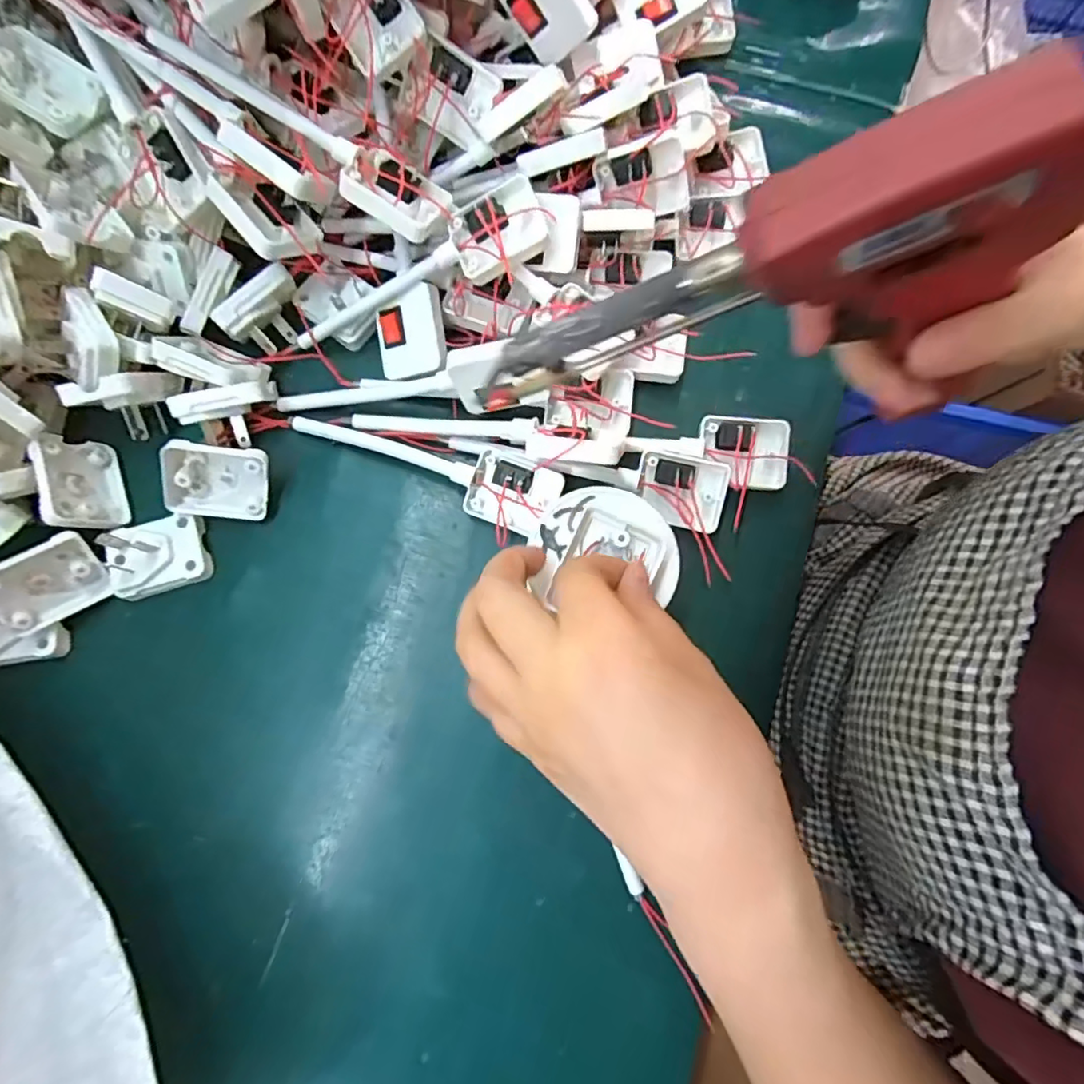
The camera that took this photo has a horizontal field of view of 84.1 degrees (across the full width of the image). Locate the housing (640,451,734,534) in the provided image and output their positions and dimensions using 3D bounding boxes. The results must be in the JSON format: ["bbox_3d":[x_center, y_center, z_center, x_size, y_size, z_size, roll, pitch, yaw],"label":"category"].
[{"bbox_3d":[0.075,-0.028,0.322,0.047,0.011,0.037,15,78,2],"label":"housing"}]

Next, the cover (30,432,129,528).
[{"bbox_3d":[-0.241,-0.030,0.314,0.012,0.039,0.048,-20,80,22],"label":"cover"}]

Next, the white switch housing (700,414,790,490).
[{"bbox_3d":[0.111,-0.049,0.327,0.047,0.011,0.036,5,78,0],"label":"white switch housing"}]

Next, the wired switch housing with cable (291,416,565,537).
[{"bbox_3d":[-0.065,-0.043,0.328,0.149,0.020,0.036,19,78,3],"label":"wired switch housing with cable"}]

